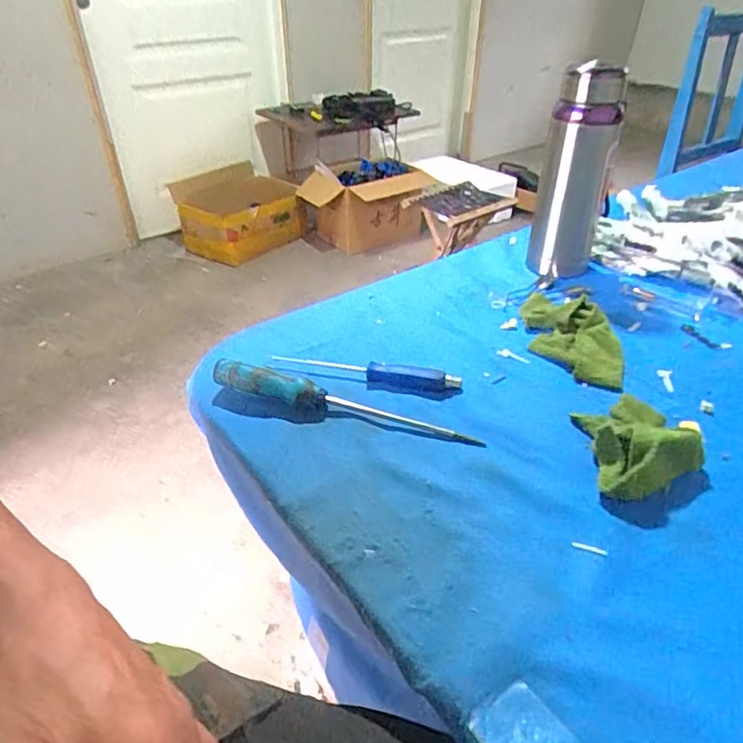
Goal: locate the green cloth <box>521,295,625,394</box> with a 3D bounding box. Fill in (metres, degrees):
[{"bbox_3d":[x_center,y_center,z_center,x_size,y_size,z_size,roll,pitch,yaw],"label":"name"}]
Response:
[{"bbox_3d":[0.206,-0.042,0.578,0.074,0.030,0.165,-1,36,0],"label":"green cloth"}]

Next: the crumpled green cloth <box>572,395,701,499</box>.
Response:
[{"bbox_3d":[0.215,0.054,0.439,0.083,0.041,0.102,2,36,4],"label":"crumpled green cloth"}]

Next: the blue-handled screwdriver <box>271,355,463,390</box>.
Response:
[{"bbox_3d":[-0.007,0.000,0.536,0.183,0.014,0.018,7,37,11],"label":"blue-handled screwdriver"}]

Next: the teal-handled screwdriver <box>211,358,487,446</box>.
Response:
[{"bbox_3d":[-0.027,0.026,0.489,0.244,0.031,0.023,10,38,14],"label":"teal-handled screwdriver"}]

